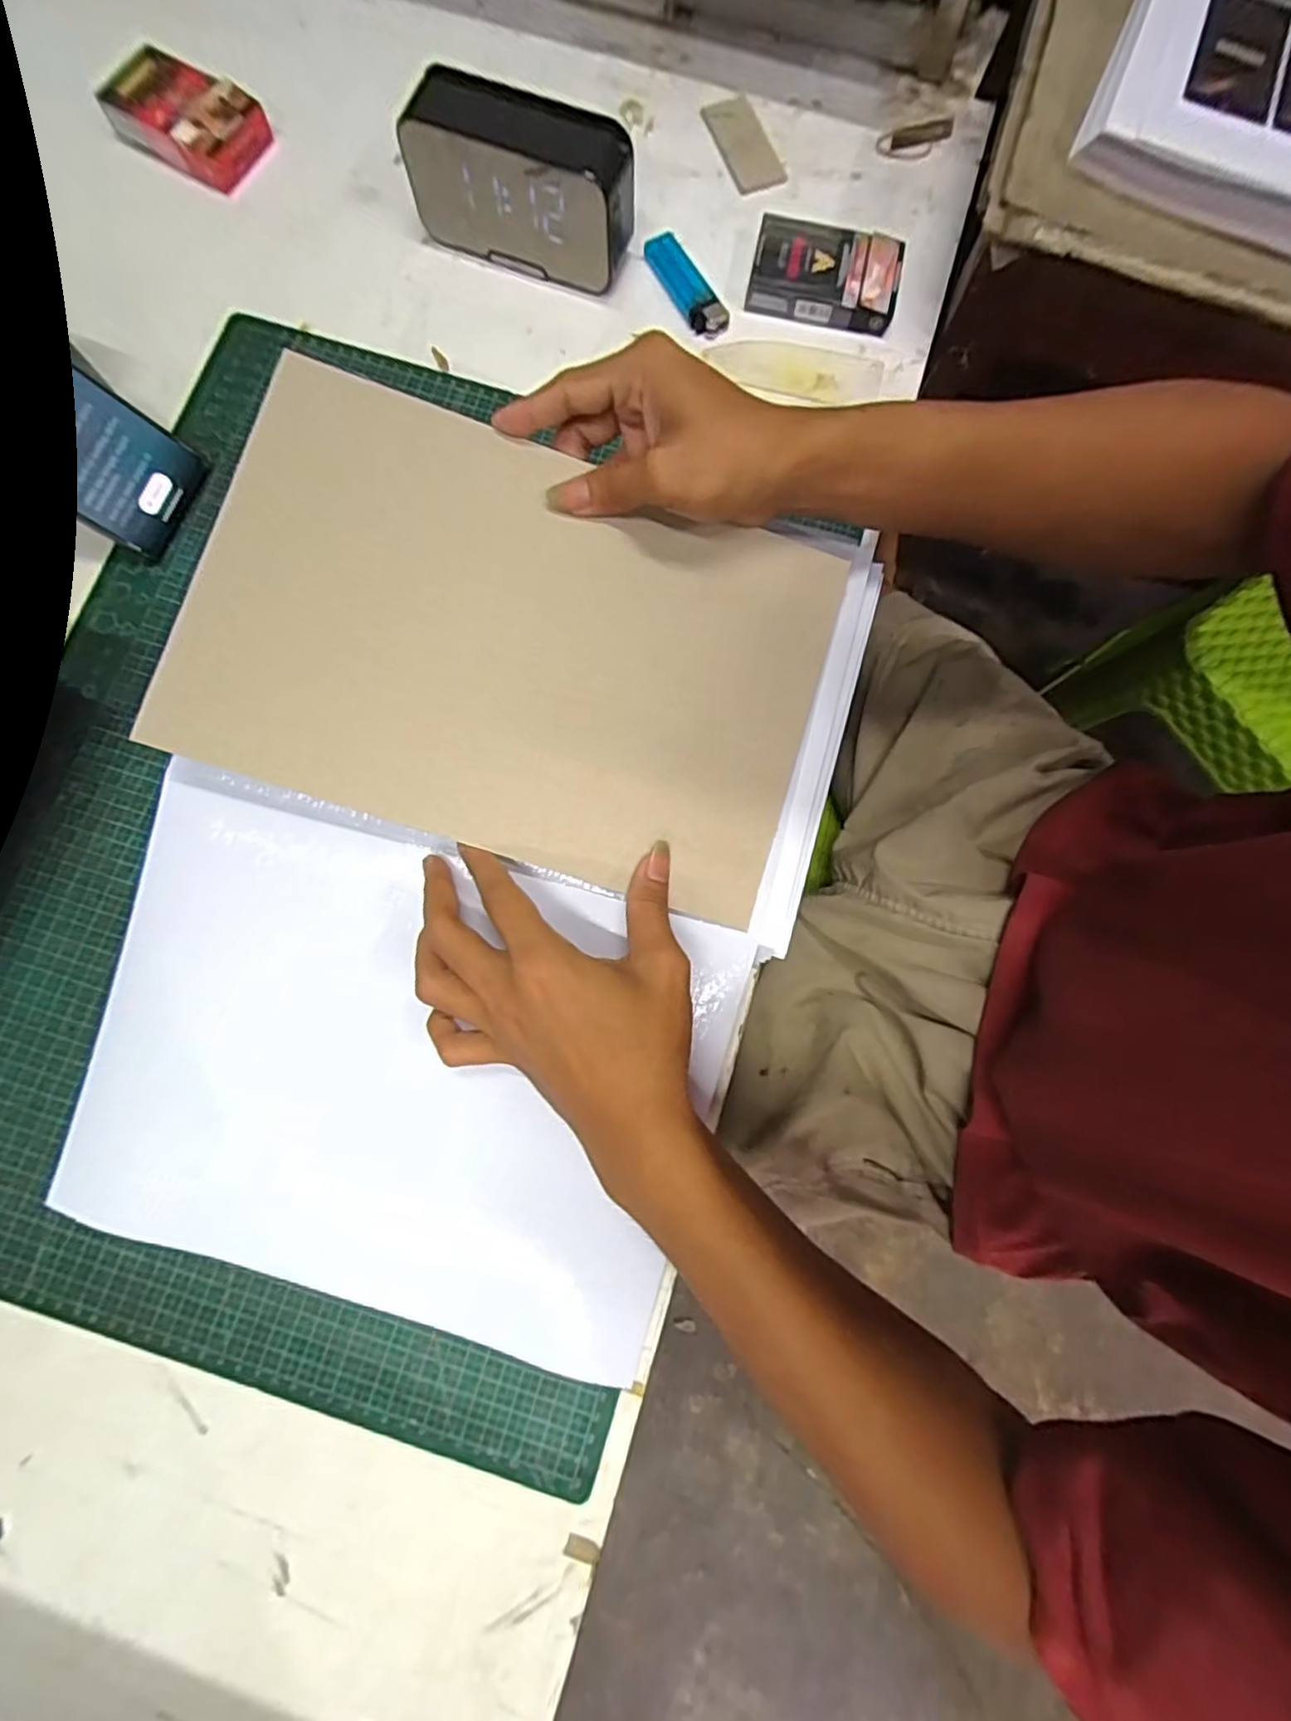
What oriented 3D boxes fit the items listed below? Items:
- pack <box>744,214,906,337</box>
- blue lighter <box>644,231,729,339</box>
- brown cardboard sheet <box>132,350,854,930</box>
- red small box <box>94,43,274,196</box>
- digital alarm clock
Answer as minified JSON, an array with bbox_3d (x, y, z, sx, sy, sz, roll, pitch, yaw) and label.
[{"bbox_3d":[0.122,-0.398,0.443,0.097,0.021,0.067,11,80,2],"label":"pack"},{"bbox_3d":[0.027,-0.394,0.446,0.023,0.013,0.087,-27,81,-5],"label":"blue lighter"},{"bbox_3d":[-0.066,-0.108,0.331,0.306,0.010,0.206,18,84,-5],"label":"brown cardboard sheet"},{"bbox_3d":[-0.315,-0.510,0.449,0.106,0.028,0.060,32,81,6],"label":"red small box"},{"bbox_3d":[-0.081,-0.434,0.418,0.145,0.081,0.044,20,80,4],"label":"digital alarm clock"}]

